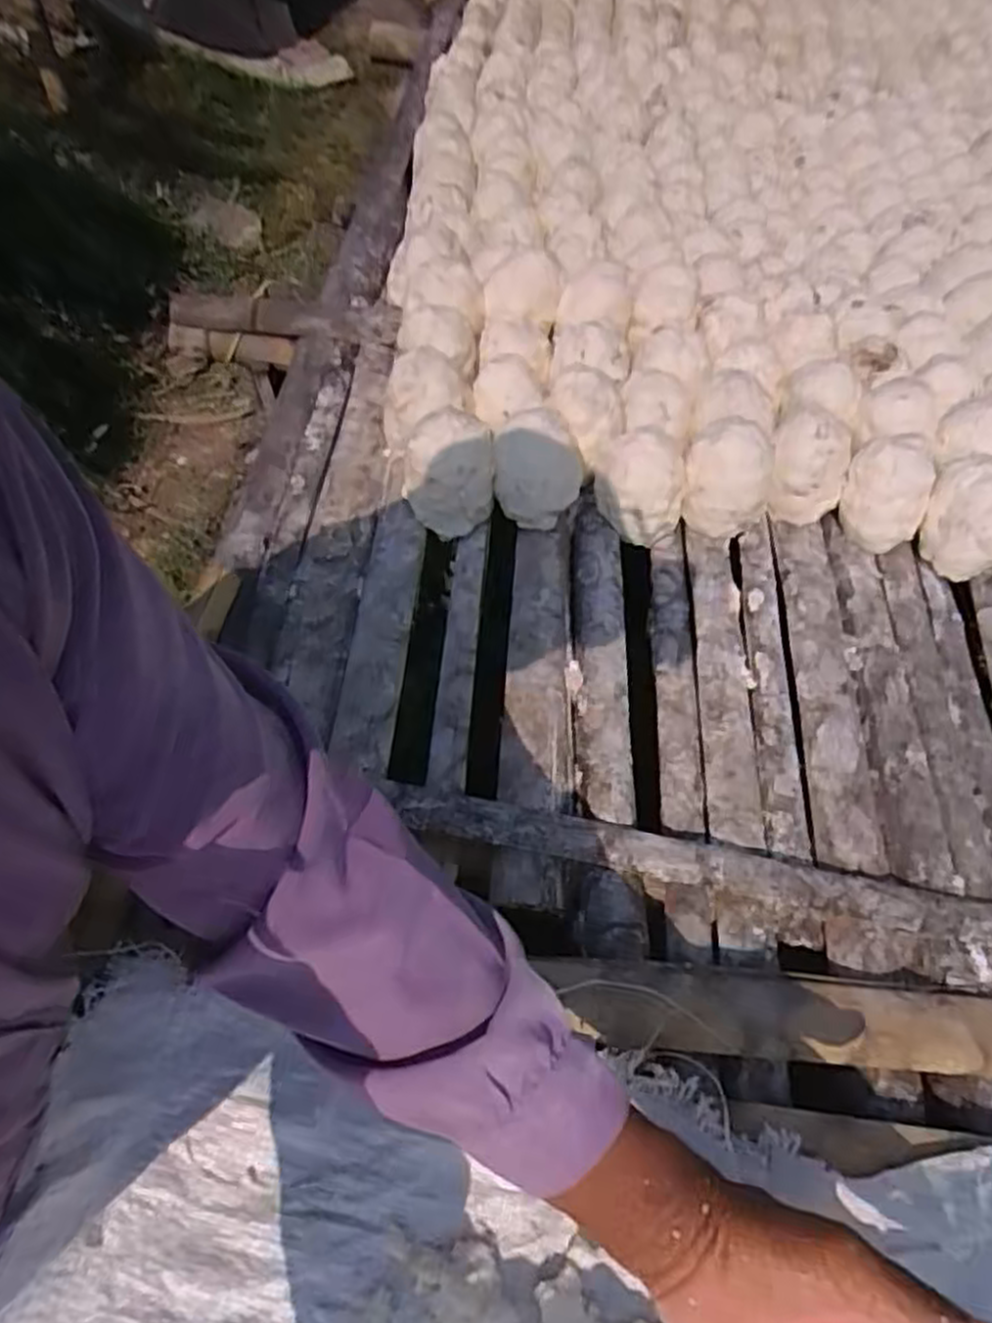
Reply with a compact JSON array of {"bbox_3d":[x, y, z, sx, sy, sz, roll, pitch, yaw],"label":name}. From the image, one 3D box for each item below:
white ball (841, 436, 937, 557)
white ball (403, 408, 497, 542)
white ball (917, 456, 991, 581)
[{"bbox_3d":[0.384,-0.161,0.773,0.082,0.103,0.070,31,59,18],"label":"white ball"},{"bbox_3d":[-0.044,-0.176,0.729,0.072,0.103,0.065,14,55,7],"label":"white ball"},{"bbox_3d":[0.464,-0.136,0.765,0.093,0.097,0.076,31,59,18],"label":"white ball"}]

